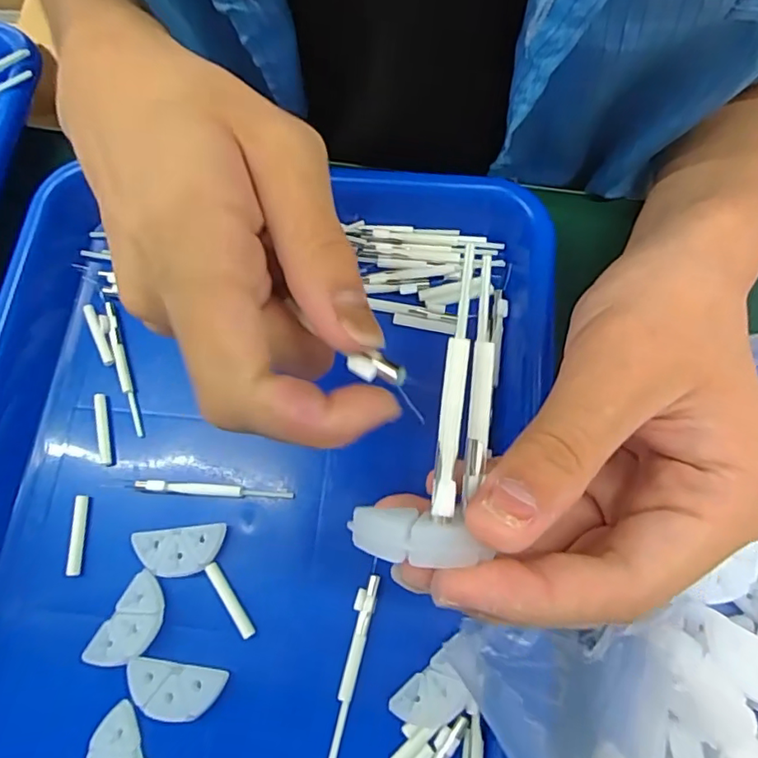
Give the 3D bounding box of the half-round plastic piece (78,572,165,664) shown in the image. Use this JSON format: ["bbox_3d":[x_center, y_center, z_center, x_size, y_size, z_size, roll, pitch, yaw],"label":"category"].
[{"bbox_3d":[-0.102,0.101,0.225,0.020,0.005,0.037,30,77,11],"label":"half-round plastic piece"}]

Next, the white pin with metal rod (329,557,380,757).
[{"bbox_3d":[-0.010,0.112,0.221,0.008,0.005,0.074,11,74,6],"label":"white pin with metal rod"}]

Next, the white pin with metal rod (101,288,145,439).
[{"bbox_3d":[-0.123,-0.008,0.262,0.005,0.004,0.075,-19,74,-3],"label":"white pin with metal rod"}]

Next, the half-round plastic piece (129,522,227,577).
[{"bbox_3d":[-0.085,0.073,0.235,0.038,0.005,0.019,-7,73,1],"label":"half-round plastic piece"}]

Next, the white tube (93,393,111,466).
[{"bbox_3d":[-0.128,0.023,0.254,0.005,0.004,0.034,-13,73,-1],"label":"white tube"}]

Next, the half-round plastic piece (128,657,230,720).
[{"bbox_3d":[-0.082,0.123,0.217,0.038,0.005,0.018,8,74,5],"label":"half-round plastic piece"}]

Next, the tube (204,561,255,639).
[{"bbox_3d":[-0.063,0.092,0.229,0.006,0.004,0.034,-35,75,-8],"label":"tube"}]

